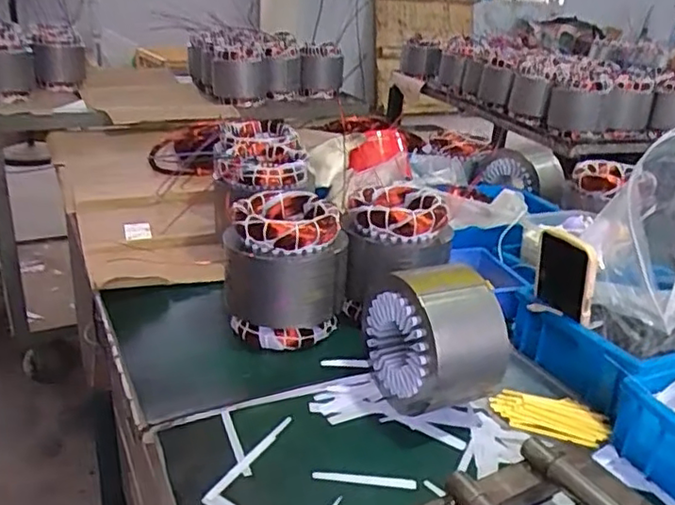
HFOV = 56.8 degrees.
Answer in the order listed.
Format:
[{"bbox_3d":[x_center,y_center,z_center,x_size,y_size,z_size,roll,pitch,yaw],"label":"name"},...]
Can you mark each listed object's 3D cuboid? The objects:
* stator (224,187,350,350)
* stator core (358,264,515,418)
[{"bbox_3d":[-0.063,0.021,0.783,0.141,0.160,0.128,5,25,2],"label":"stator"},{"bbox_3d":[0.105,0.094,0.682,0.110,0.150,0.129,-7,27,-22],"label":"stator core"}]

